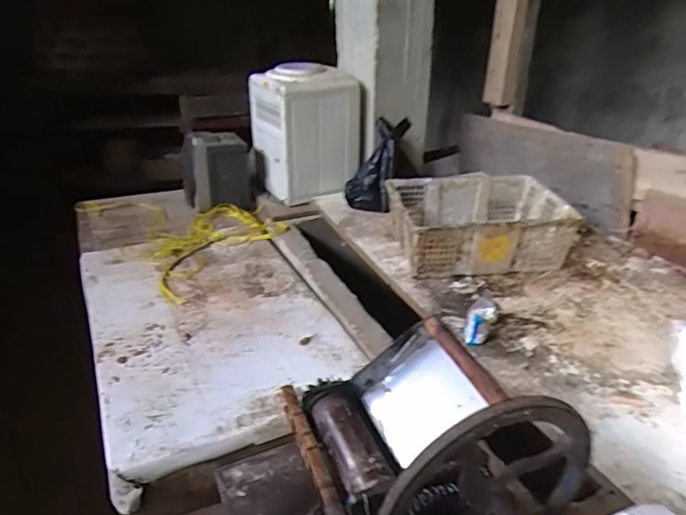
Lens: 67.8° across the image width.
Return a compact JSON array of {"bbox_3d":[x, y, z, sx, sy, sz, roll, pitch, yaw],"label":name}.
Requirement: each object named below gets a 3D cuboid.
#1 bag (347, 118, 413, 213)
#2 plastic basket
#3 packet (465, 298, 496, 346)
[{"bbox_3d":[0.116,-0.323,1.745,0.189,0.340,0.080,23,2,36],"label":"bag"},{"bbox_3d":[0.390,-0.096,1.503,0.478,0.162,0.338,-4,29,-6],"label":"plastic basket"},{"bbox_3d":[0.310,0.140,1.158,0.060,0.049,0.134,13,44,23],"label":"packet"}]

